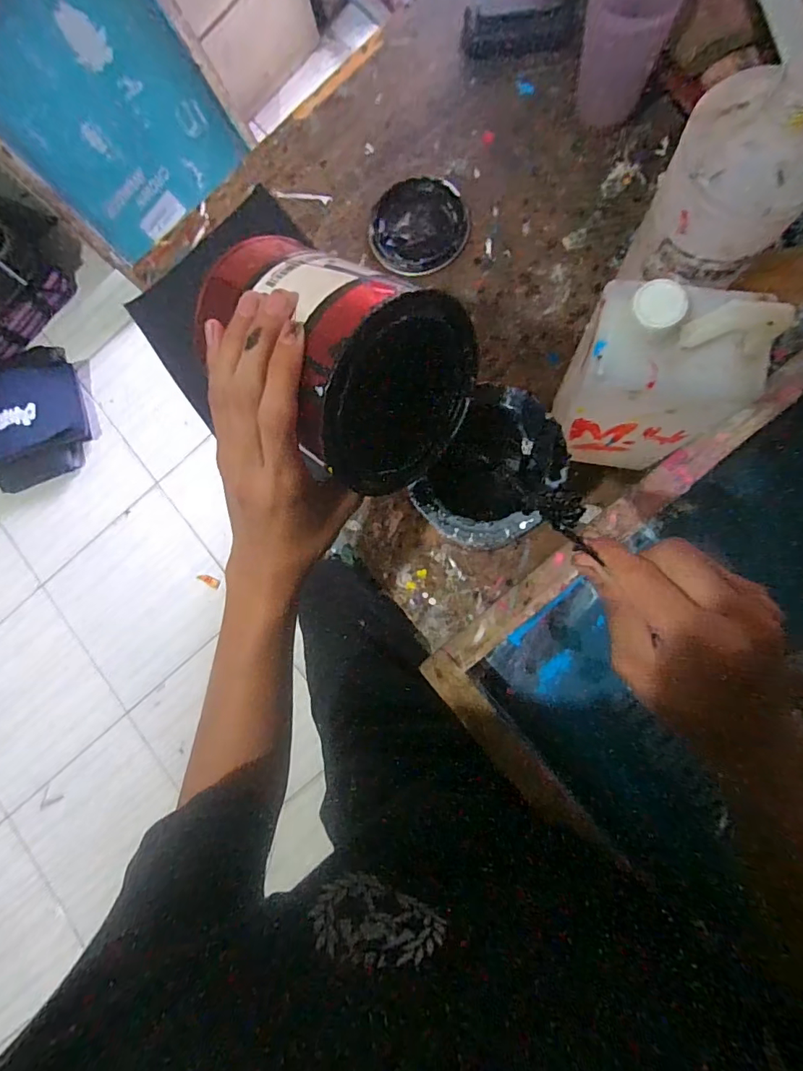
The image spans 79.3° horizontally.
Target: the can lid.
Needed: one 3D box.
[{"bbox_3d":[0.016,-0.318,0.494,0.098,0.006,0.105,-1,84,8],"label":"can lid"}]

